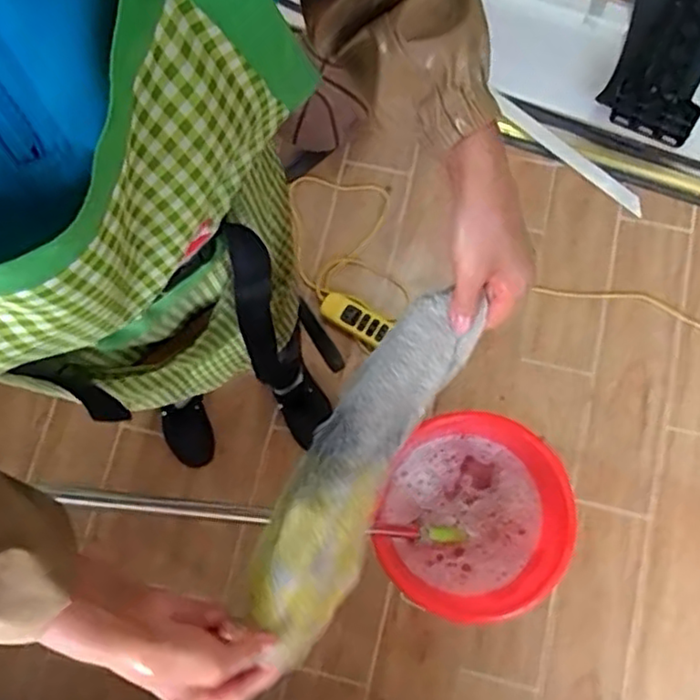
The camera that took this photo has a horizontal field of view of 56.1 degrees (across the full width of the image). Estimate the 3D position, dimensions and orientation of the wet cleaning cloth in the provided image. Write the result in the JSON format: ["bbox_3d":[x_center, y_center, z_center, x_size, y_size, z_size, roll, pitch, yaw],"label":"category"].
[{"bbox_3d":[0.006,0.092,0.532,0.078,0.082,0.290,28,92,5],"label":"wet cleaning cloth"}]

